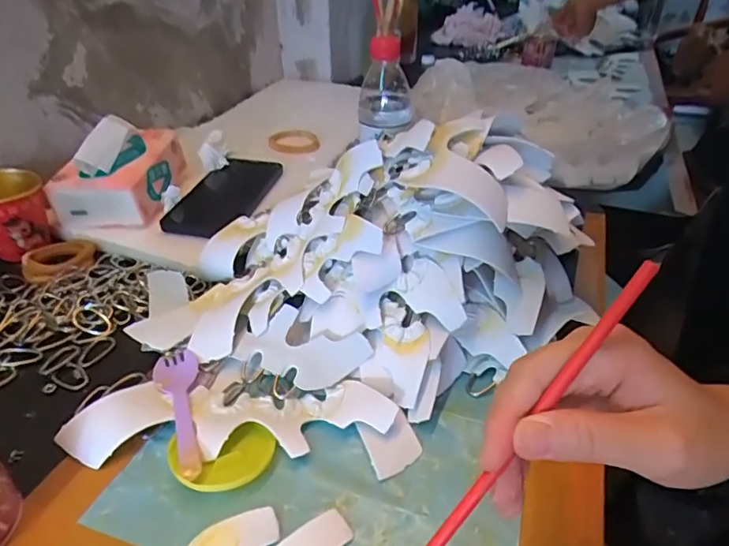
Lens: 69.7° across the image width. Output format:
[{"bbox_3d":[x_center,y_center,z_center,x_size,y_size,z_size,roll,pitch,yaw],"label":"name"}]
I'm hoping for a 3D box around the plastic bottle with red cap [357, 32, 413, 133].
[{"bbox_3d":[0.024,-0.221,0.602,0.060,0.092,0.069,1,35,1],"label":"plastic bottle with red cap"}]

